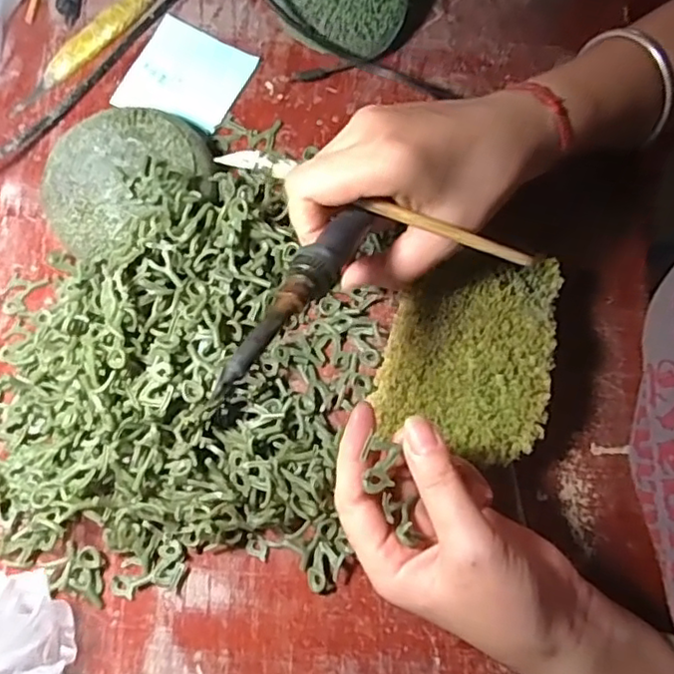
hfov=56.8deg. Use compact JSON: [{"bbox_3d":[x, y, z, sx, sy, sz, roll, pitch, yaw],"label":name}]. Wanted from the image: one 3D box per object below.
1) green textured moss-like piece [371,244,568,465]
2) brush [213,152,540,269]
[{"bbox_3d":[0.074,0.006,0.349,0.091,0.011,0.113,10,80,2],"label":"green textured moss-like piece"},{"bbox_3d":[0.017,-0.064,0.296,0.157,0.012,0.008,21,76,6],"label":"brush"}]

